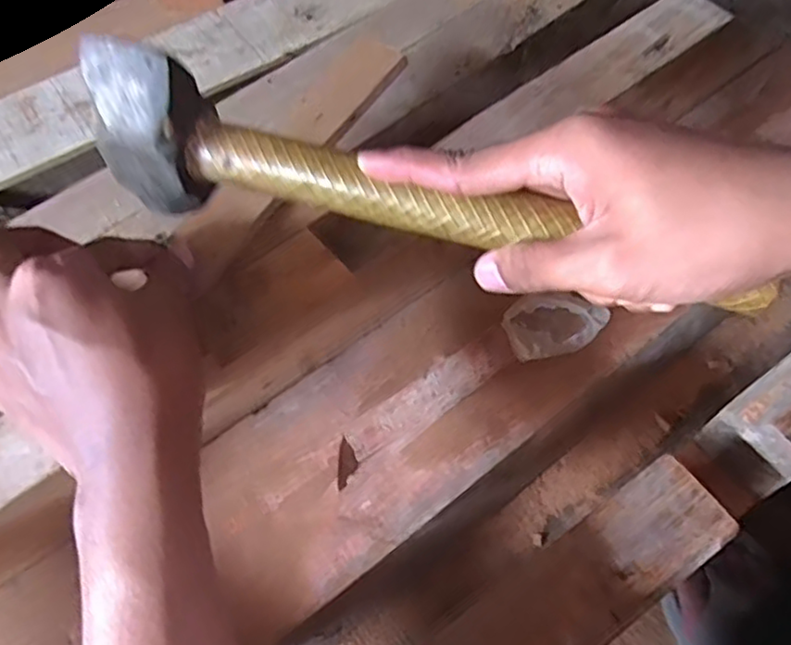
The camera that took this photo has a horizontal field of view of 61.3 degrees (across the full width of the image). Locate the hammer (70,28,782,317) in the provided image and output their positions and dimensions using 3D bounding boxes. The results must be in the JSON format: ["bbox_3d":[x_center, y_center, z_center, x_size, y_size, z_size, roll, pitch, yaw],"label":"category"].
[{"bbox_3d":[0.010,-0.055,0.286,0.291,0.074,0.033,16,62,6],"label":"hammer"}]

